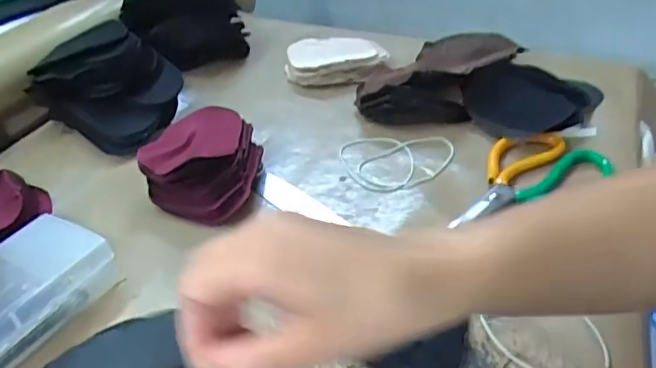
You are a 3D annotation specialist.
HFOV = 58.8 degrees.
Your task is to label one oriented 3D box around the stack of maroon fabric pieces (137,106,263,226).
[{"bbox_3d":[-0.107,-0.020,0.528,0.100,0.042,0.114,20,44,26],"label":"stack of maroon fabric pieces"}]

